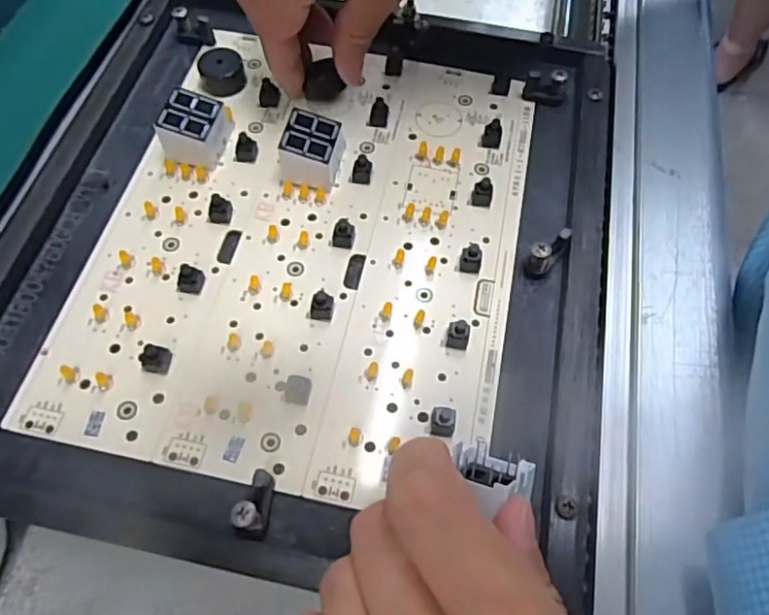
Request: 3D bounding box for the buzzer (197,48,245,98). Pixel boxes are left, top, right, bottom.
[{"bbox_3d":[-0.077,-0.112,0.289,0.020,0.012,0.018,-8,62,-5],"label":"buzzer"}]

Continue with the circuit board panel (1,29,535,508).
[{"bbox_3d":[-0.031,-0.035,0.249,0.167,0.022,0.207,11,65,3],"label":"circuit board panel"}]

